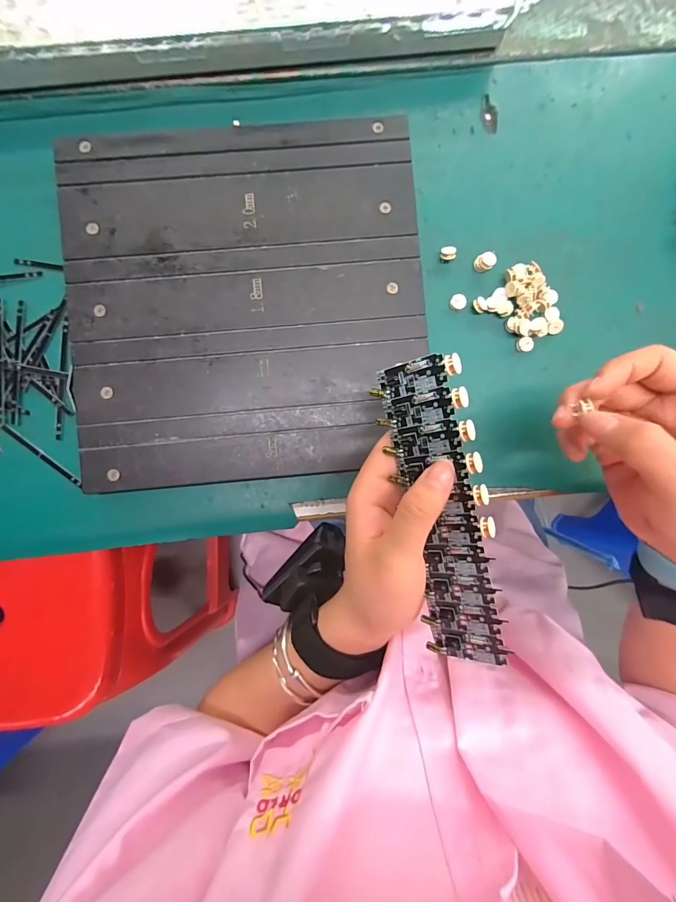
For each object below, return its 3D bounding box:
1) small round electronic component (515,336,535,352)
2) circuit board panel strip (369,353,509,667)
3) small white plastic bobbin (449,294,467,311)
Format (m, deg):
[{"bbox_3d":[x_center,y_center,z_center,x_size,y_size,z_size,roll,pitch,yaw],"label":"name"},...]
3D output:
[{"bbox_3d":[0.130,-0.073,0.261,0.012,0.005,0.010,4,86,0],"label":"small round electronic component"},{"bbox_3d":[0.054,0.032,0.190,0.043,0.005,0.155,-11,94,35],"label":"circuit board panel strip"},{"bbox_3d":[0.083,-0.103,0.261,0.010,0.005,0.010,0,86,0],"label":"small white plastic bobbin"}]

